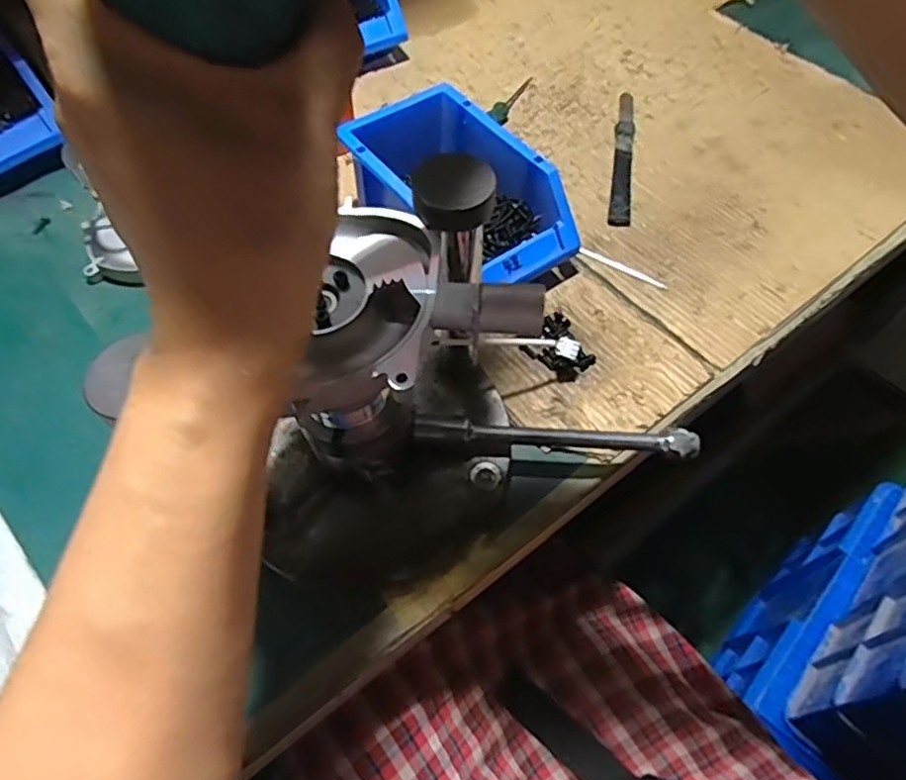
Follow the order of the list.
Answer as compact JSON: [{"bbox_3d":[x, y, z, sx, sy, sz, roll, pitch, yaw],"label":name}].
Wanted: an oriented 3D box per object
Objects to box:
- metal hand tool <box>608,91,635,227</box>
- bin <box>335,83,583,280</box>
[{"bbox_3d":[0.160,-0.221,0.590,0.019,0.008,0.177,9,60,5],"label":"metal hand tool"},{"bbox_3d":[-0.002,-0.158,0.515,0.118,0.078,0.199,-33,65,-18],"label":"bin"}]

